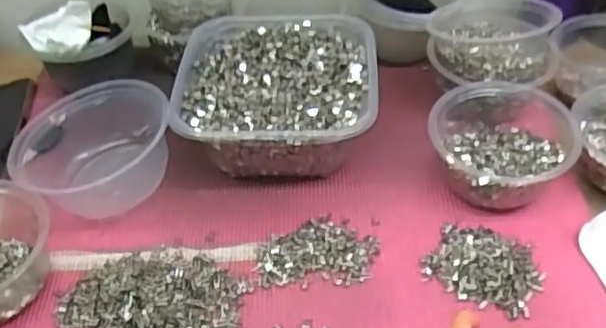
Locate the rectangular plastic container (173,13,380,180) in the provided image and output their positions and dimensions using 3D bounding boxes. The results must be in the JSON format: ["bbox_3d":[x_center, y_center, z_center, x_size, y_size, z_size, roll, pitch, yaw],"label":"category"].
[{"bbox_3d":[-0.022,-0.071,0.584,0.171,0.061,0.177,-1,49,3],"label":"rectangular plastic container"}]

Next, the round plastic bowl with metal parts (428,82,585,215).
[{"bbox_3d":[0.166,-0.023,0.531,0.118,0.055,0.118,4,47,8],"label":"round plastic bowl with metal parts"}]

